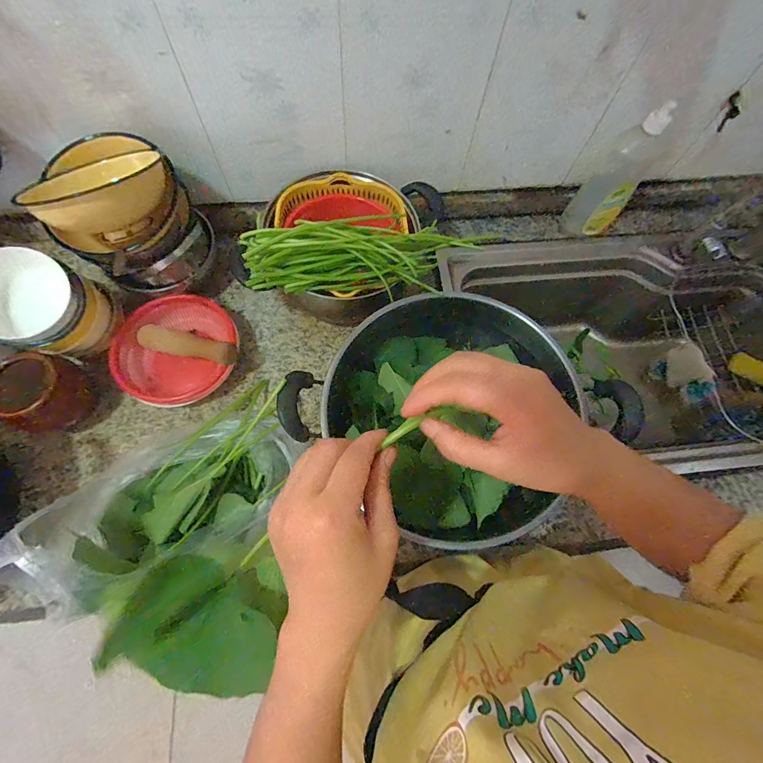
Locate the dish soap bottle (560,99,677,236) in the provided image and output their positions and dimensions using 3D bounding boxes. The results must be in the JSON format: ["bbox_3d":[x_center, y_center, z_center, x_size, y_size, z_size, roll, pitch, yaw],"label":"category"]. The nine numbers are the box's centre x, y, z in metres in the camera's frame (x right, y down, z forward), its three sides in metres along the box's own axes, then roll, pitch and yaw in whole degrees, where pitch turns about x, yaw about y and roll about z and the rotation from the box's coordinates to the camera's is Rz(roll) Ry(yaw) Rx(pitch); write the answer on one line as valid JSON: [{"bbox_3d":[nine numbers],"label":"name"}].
[{"bbox_3d":[0.401,-0.347,0.640,0.081,0.214,0.090,40,73,12],"label":"dish soap bottle"}]

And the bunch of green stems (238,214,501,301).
[{"bbox_3d":[-0.049,-0.164,0.514,0.260,0.079,0.072,-5,70,-4],"label":"bunch of green stems"}]

